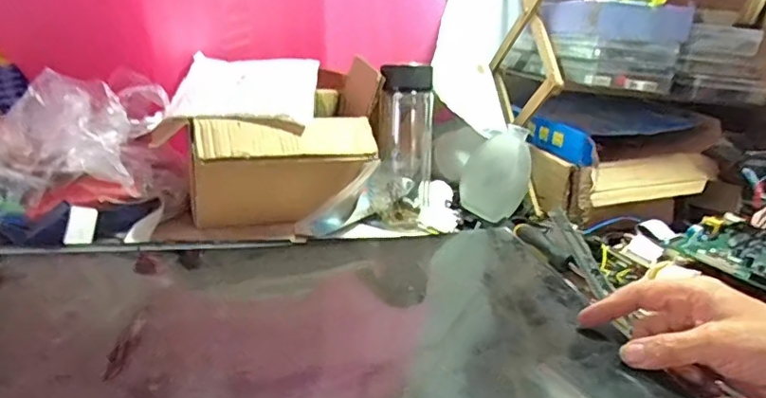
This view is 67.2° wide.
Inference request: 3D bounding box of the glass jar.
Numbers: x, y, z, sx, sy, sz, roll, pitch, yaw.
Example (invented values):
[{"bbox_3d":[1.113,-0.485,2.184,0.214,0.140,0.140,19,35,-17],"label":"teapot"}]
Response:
[{"bbox_3d":[0.034,-0.083,0.756,0.073,0.181,0.073,9,20,5],"label":"glass jar"}]

